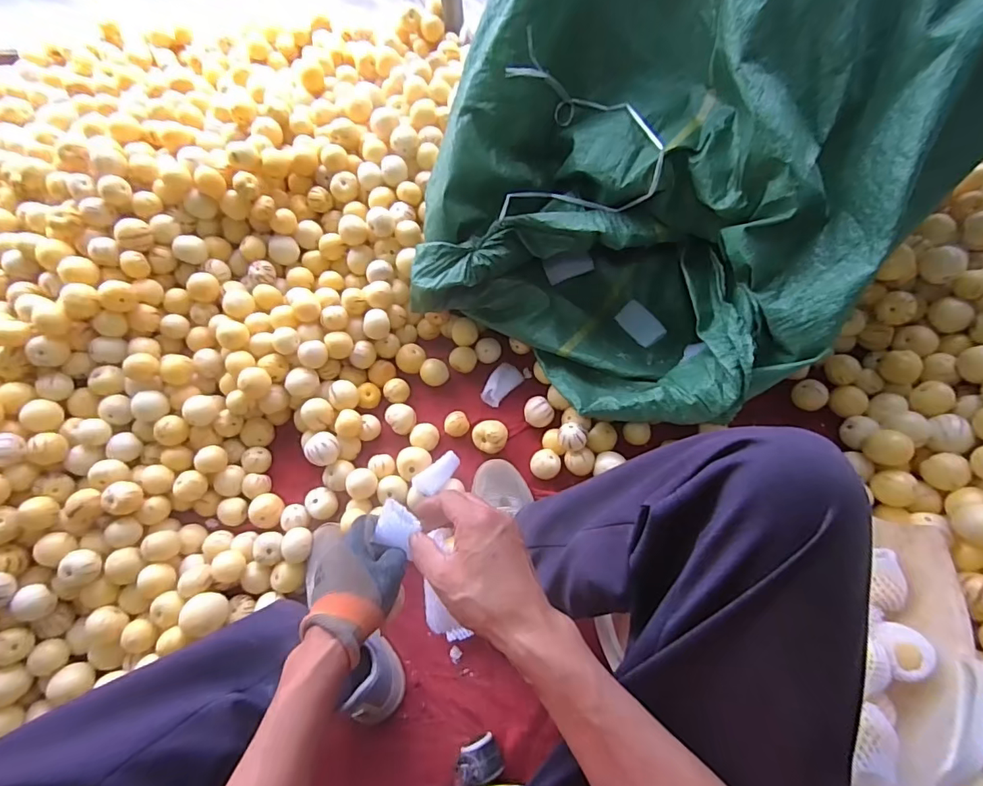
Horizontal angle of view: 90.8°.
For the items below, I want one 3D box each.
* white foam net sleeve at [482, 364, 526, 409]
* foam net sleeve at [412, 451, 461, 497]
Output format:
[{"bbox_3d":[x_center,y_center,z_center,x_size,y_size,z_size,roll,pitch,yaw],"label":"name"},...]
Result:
[{"bbox_3d":[0.017,-0.019,0.888,0.049,0.026,0.087,39,74,17],"label":"white foam net sleeve"},{"bbox_3d":[-0.087,0.130,0.794,0.042,0.015,0.089,39,56,17],"label":"foam net sleeve"}]

